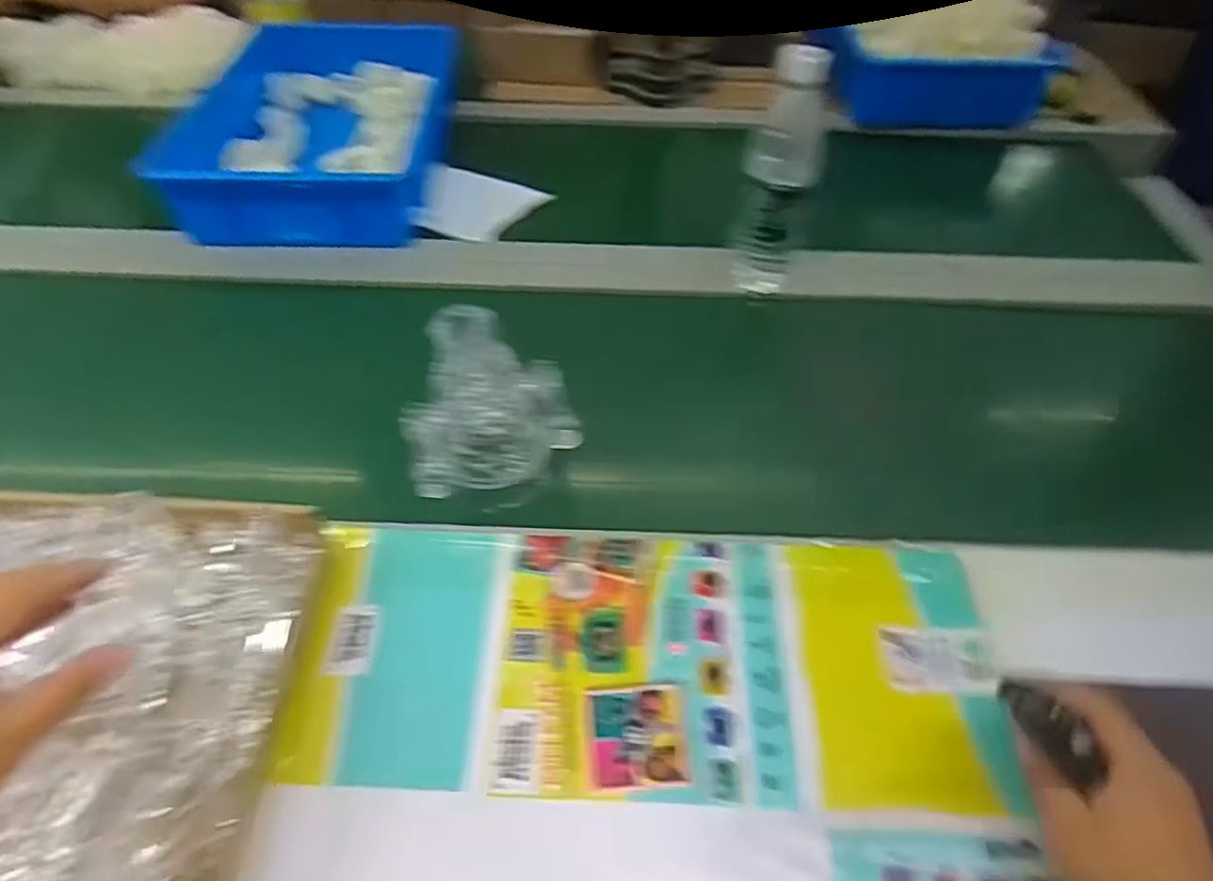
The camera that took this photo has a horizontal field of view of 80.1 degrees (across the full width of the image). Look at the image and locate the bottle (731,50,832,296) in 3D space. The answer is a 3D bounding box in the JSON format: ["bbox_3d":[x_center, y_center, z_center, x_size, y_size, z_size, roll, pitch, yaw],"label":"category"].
[{"bbox_3d":[0.160,-0.239,0.675,0.066,0.222,0.056,17,51,12],"label":"bottle"}]

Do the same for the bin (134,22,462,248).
[{"bbox_3d":[-0.343,-0.378,0.883,0.286,0.098,0.417,2,49,-1],"label":"bin"}]

